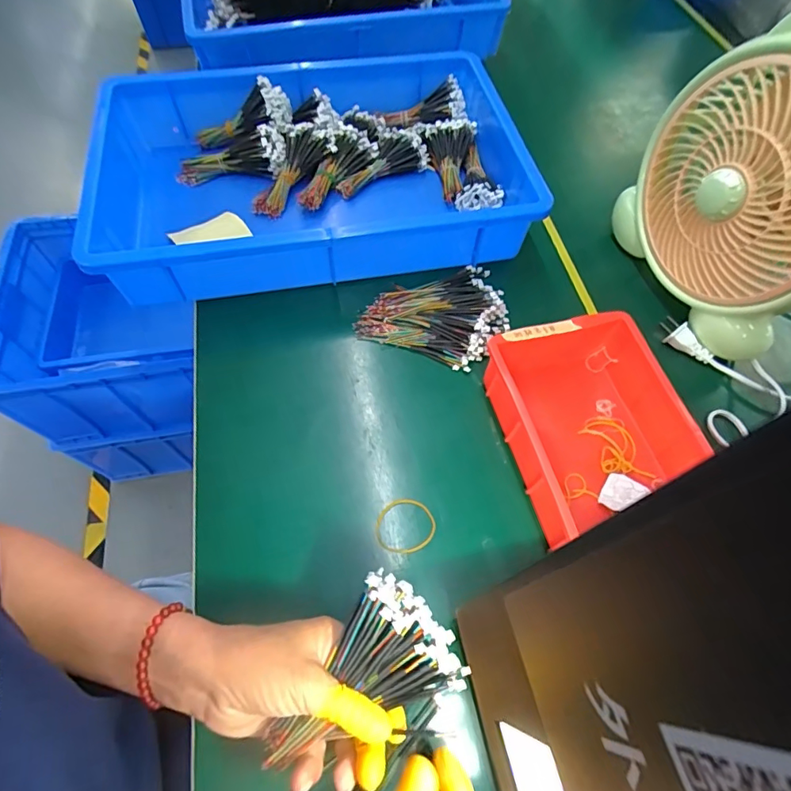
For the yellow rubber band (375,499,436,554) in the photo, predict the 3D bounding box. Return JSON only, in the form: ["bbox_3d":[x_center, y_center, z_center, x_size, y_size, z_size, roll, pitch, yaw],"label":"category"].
[{"bbox_3d":[0.007,0.104,0.375,0.048,0.004,0.042,-14,63,-9],"label":"yellow rubber band"}]

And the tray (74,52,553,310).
[{"bbox_3d":[-0.092,-0.257,0.529,0.458,0.116,0.312,-13,63,-9],"label":"tray"}]

